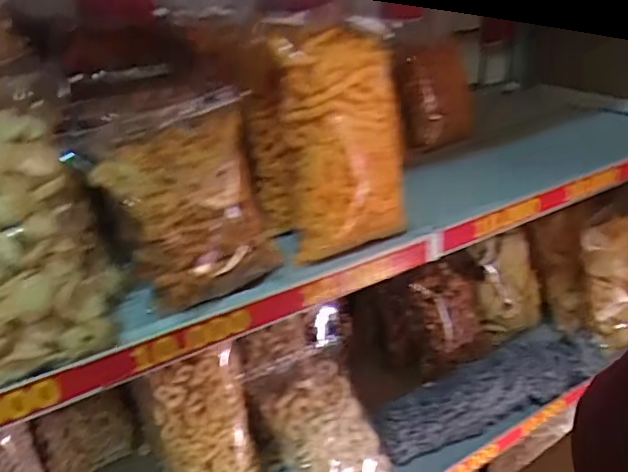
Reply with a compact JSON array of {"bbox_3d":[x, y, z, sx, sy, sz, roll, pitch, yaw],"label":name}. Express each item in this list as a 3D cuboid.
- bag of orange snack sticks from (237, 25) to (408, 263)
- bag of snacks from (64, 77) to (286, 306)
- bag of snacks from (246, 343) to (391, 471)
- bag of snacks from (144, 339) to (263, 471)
[{"bbox_3d":[0.012,-0.091,0.503,0.110,0.182,0.115,-17,30,-26],"label":"bag of orange snack sticks"},{"bbox_3d":[-0.099,-0.027,0.426,0.131,0.158,0.047,-17,30,-26],"label":"bag of snacks"},{"bbox_3d":[0.013,0.237,0.681,0.124,0.041,0.193,-18,73,-27],"label":"bag of snacks"},{"bbox_3d":[-0.123,0.233,0.647,0.114,0.203,0.067,-11,28,-16],"label":"bag of snacks"}]

